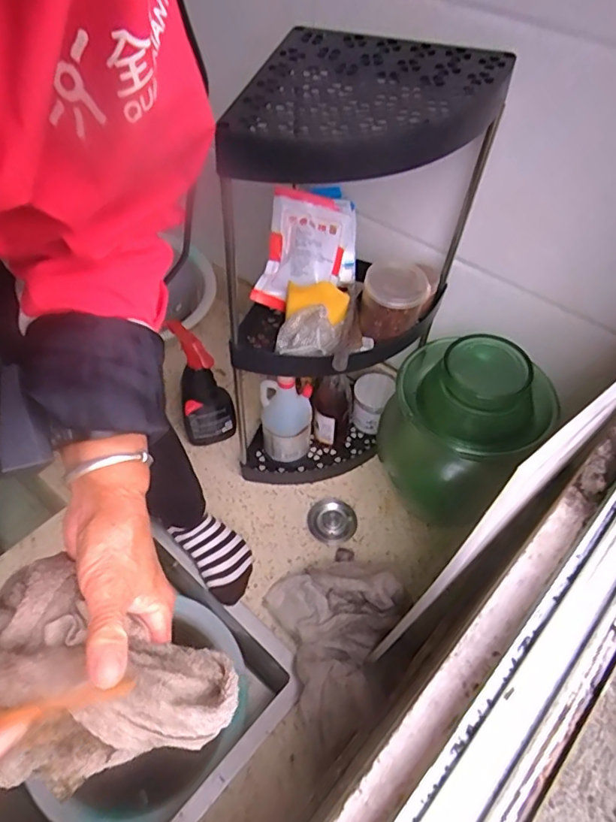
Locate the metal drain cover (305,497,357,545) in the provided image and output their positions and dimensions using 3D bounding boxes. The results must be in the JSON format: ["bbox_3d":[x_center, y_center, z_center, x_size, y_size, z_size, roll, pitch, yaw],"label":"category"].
[{"bbox_3d":[0.041,0.187,0.909,0.078,0.019,0.077,-28,59,-19],"label":"metal drain cover"}]

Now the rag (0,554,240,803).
[{"bbox_3d":[-0.141,0.170,0.326,0.172,0.086,0.108,22,57,15],"label":"rag"}]

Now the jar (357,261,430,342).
[{"bbox_3d":[0.119,-0.152,0.737,0.093,0.077,0.079,3,52,1],"label":"jar"}]

